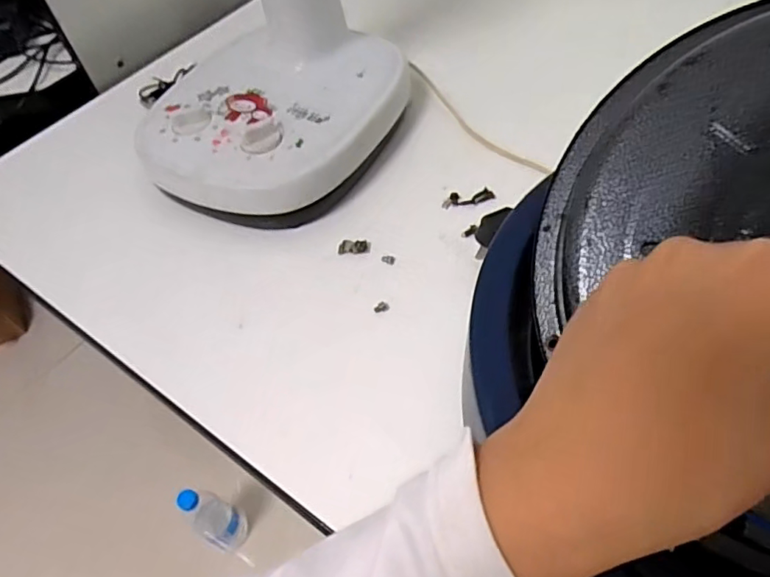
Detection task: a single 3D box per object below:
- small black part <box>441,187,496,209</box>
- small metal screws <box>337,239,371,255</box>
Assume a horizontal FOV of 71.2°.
[{"bbox_3d":[0.063,-0.069,0.408,0.040,0.006,0.009,-10,54,-2],"label":"small black part"},{"bbox_3d":[-0.022,-0.030,0.384,0.023,0.006,0.009,-1,54,4],"label":"small metal screws"}]

